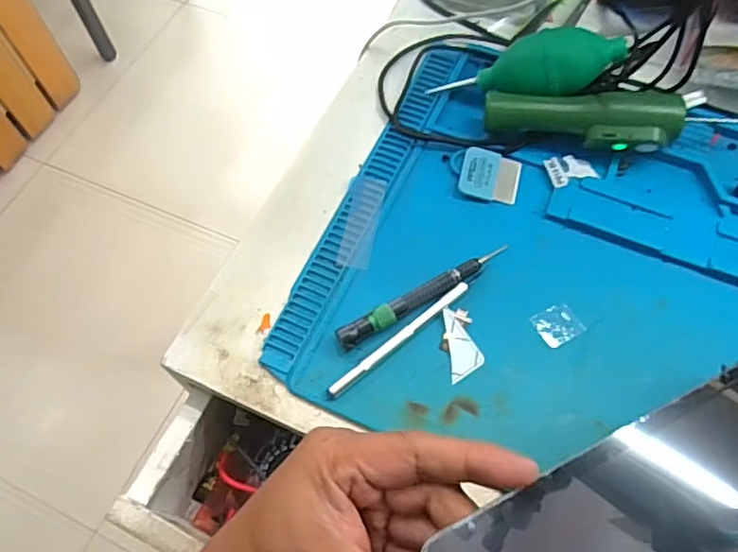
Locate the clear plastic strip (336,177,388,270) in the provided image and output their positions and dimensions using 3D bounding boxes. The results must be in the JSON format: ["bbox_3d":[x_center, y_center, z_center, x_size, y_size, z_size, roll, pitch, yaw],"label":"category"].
[{"bbox_3d":[-0.005,-0.039,0.422,0.023,0.004,0.074,9,63,7],"label":"clear plastic strip"}]

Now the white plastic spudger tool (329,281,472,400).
[{"bbox_3d":[0.020,0.040,0.381,0.112,0.006,0.008,-36,67,-15],"label":"white plastic spudger tool"}]

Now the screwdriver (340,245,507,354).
[{"bbox_3d":[0.037,0.012,0.391,0.129,0.015,0.013,-29,65,-12],"label":"screwdriver"}]

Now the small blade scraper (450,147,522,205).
[{"bbox_3d":[0.084,-0.073,0.431,0.049,0.008,0.038,10,64,7],"label":"small blade scraper"}]

